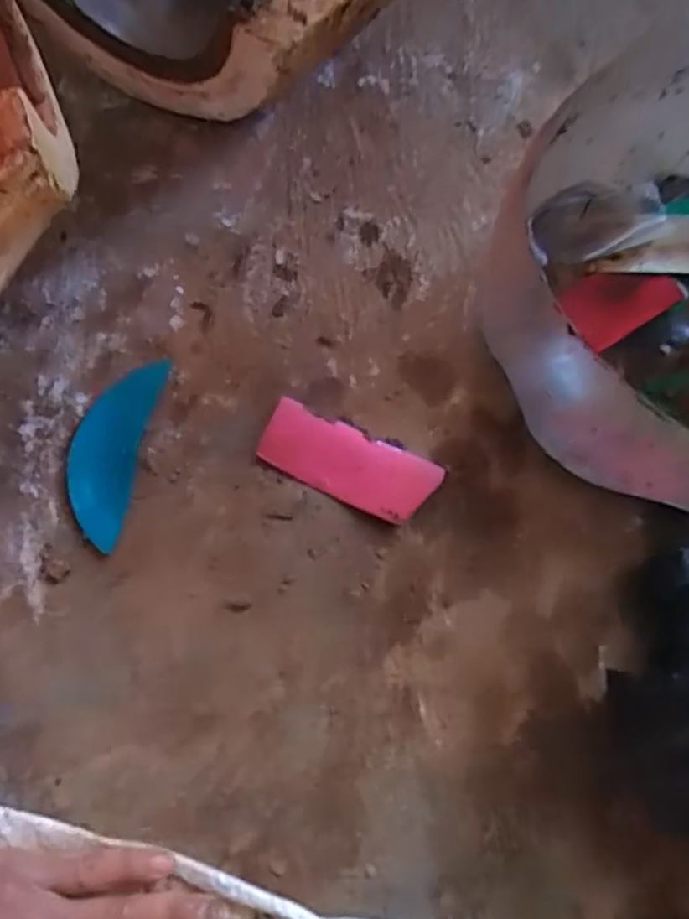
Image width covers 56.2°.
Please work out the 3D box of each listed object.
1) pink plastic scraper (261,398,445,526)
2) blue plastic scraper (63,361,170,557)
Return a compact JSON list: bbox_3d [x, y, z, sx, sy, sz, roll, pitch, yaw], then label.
[{"bbox_3d":[0.001,0.003,0.397,0.108,0.004,0.044,24,77,6],"label":"pink plastic scraper"},{"bbox_3d":[-0.146,-0.007,0.399,0.041,0.010,0.118,12,76,3],"label":"blue plastic scraper"}]

